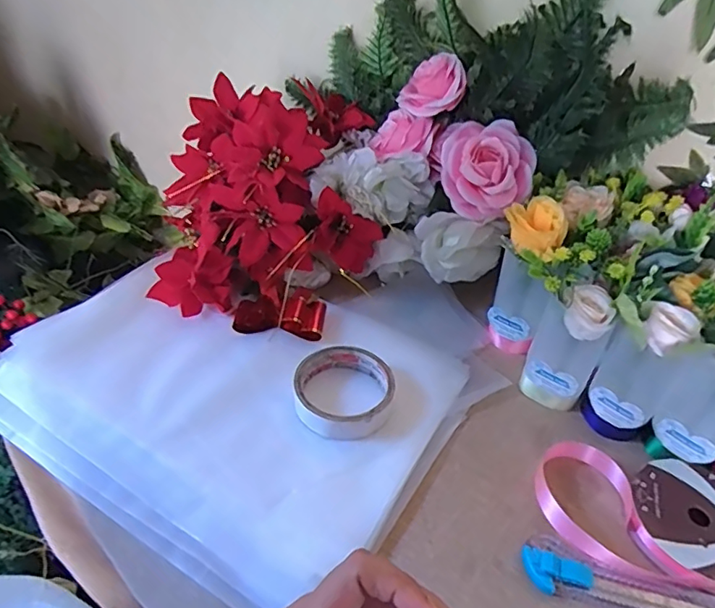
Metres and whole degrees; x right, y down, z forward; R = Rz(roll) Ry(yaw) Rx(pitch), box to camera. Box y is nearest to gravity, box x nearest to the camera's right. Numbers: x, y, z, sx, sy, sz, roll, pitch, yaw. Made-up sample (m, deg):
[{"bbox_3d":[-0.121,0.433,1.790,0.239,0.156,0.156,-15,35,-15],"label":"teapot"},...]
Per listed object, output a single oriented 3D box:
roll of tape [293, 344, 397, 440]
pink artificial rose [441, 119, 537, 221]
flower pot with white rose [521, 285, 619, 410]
[{"bbox_3d":[-0.011,0.073,0.462,0.084,0.022,0.091,4,41,-4],"label":"roll of tape"},{"bbox_3d":[0.130,-0.134,0.530,0.089,0.094,0.055,-1,14,20],"label":"pink artificial rose"},{"bbox_3d":[0.185,0.040,0.468,0.054,0.113,0.042,27,44,21],"label":"flower pot with white rose"}]

